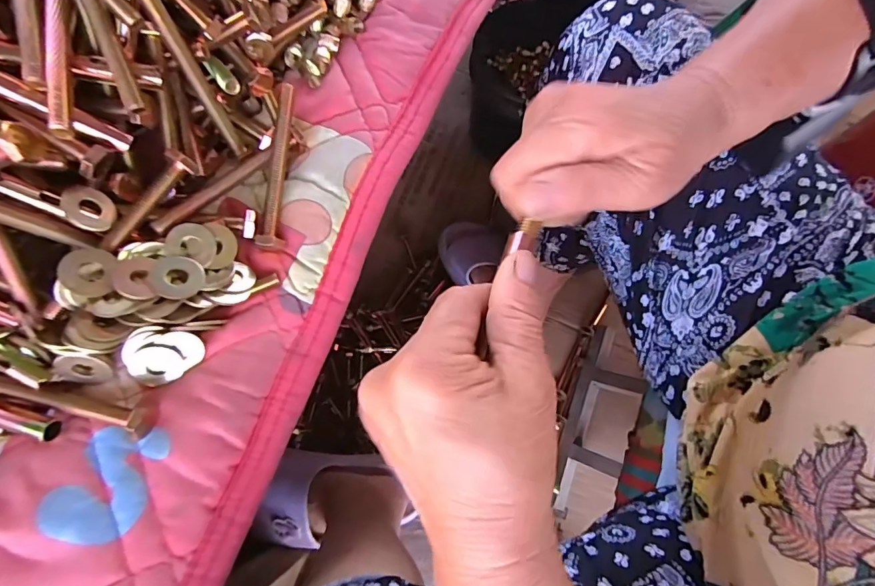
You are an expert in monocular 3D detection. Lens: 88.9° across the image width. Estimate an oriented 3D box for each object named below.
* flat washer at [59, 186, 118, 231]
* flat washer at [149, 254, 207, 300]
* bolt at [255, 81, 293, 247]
[{"bbox_3d":[-0.179,-0.043,0.230,0.023,0.004,0.023,37,50,-35],"label":"flat washer"},{"bbox_3d":[-0.136,-0.008,0.231,0.026,0.004,0.025,9,59,-16],"label":"flat washer"},{"bbox_3d":[-0.097,-0.077,0.269,0.014,0.018,0.102,2,74,0],"label":"bolt"}]

